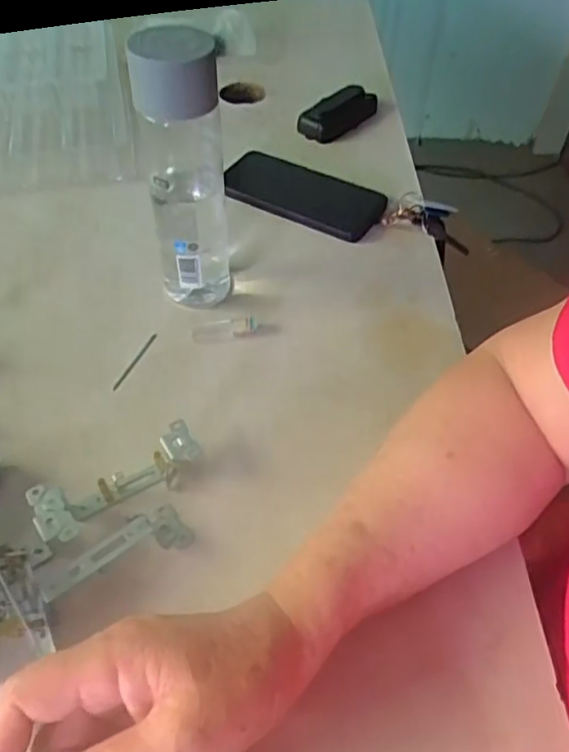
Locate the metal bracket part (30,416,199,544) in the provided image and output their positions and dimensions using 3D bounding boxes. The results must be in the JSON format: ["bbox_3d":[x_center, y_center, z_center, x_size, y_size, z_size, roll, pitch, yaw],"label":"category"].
[{"bbox_3d":[-0.103,0.071,0.381,0.105,0.029,0.041,-26,57,-21],"label":"metal bracket part"}]

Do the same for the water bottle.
[{"bbox_3d":[-0.071,-0.141,0.435,0.055,0.211,0.066,-4,51,-6],"label":"water bottle"}]

